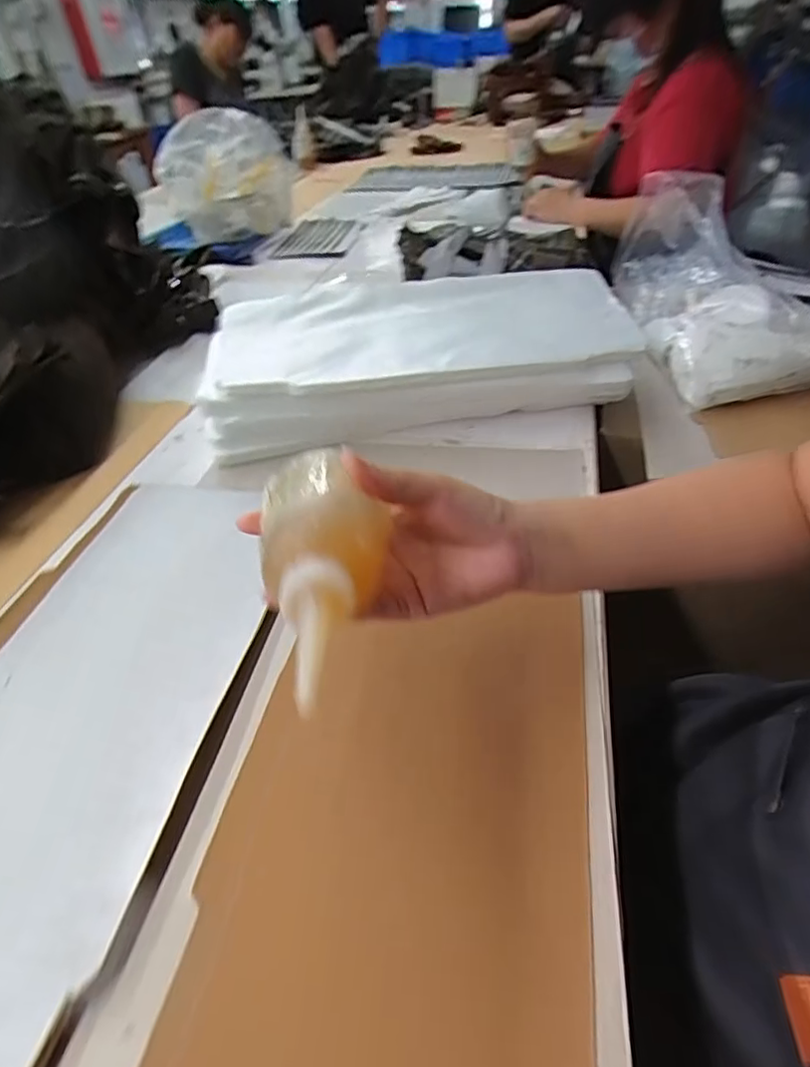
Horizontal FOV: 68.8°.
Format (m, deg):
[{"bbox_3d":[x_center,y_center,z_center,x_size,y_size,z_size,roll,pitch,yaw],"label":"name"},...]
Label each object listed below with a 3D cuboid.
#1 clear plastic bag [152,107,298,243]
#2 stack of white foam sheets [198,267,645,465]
[{"bbox_3d":[-0.344,-0.691,1.154,0.246,0.200,0.223,-12,41,-9],"label":"clear plastic bag"},{"bbox_3d":[0.020,-0.187,0.628,0.431,0.097,0.183,-6,40,-2],"label":"stack of white foam sheets"}]

